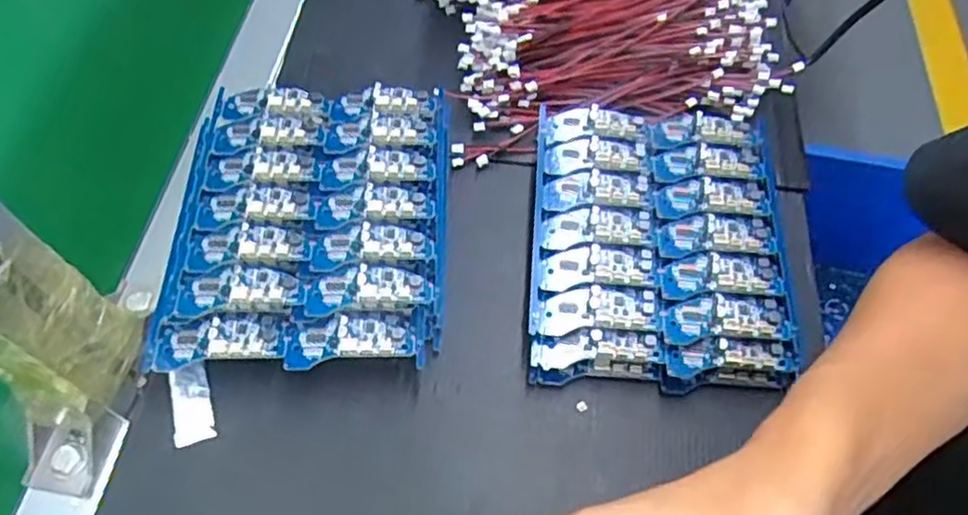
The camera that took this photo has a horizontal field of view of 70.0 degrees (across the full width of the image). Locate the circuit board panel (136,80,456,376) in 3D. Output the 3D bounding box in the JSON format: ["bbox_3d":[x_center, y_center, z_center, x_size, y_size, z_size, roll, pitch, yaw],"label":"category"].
[{"bbox_3d":[-0.094,-0.028,0.385,0.147,0.016,0.174,0,62,-1],"label":"circuit board panel"}]

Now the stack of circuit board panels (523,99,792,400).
[{"bbox_3d":[0.098,-0.015,0.401,0.135,0.024,0.176,6,59,0],"label":"stack of circuit board panels"}]

